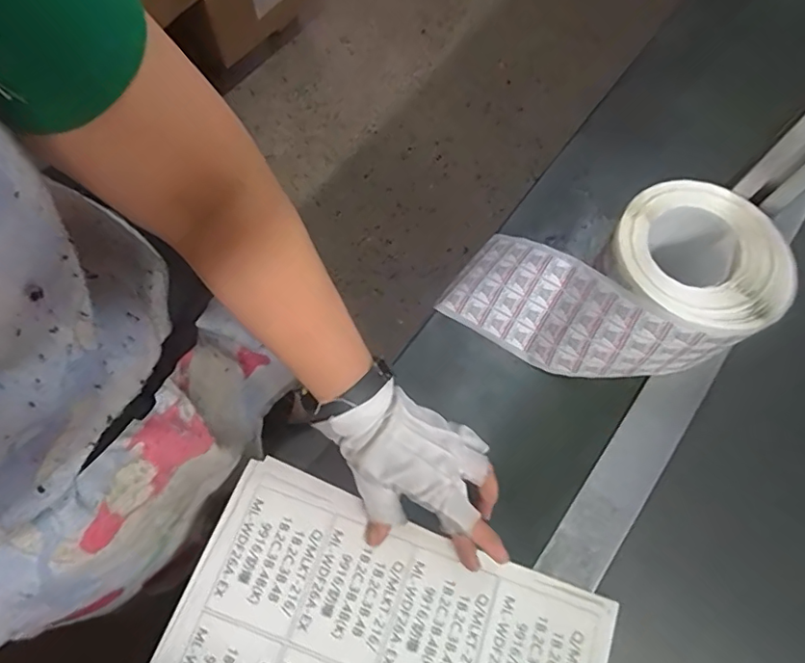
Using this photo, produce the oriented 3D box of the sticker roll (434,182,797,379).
[{"bbox_3d":[0.166,-0.042,0.466,0.248,0.114,0.137,5,69,0],"label":"sticker roll"}]

